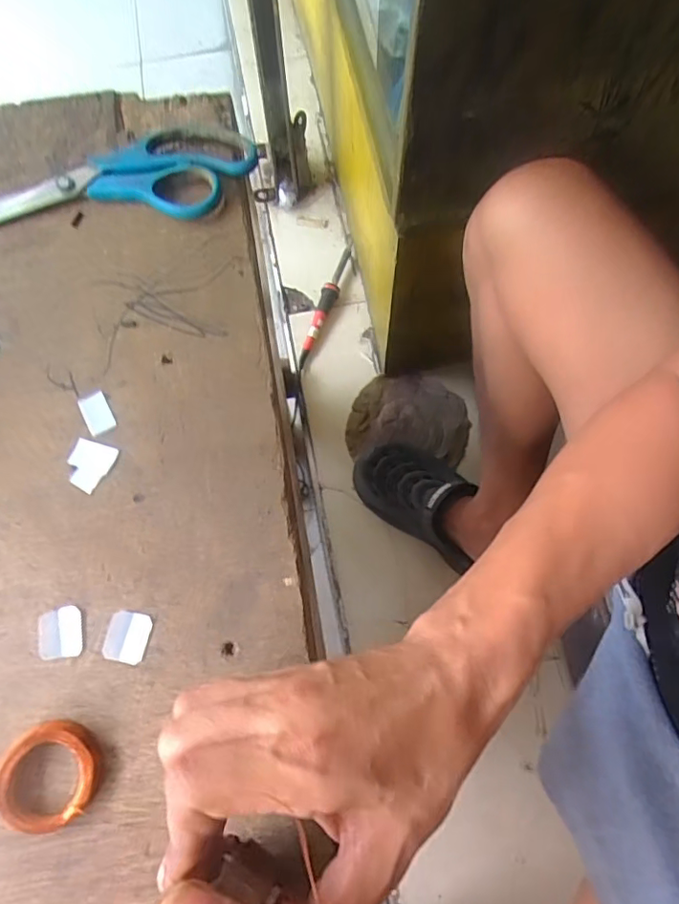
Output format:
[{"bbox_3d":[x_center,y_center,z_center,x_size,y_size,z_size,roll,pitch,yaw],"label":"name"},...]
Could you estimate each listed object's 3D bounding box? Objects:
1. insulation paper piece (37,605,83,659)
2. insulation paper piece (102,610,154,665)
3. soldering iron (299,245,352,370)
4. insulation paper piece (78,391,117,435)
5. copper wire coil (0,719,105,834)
[{"bbox_3d":[-0.145,0.093,0.280,0.022,0.004,0.025,-12,70,-4],"label":"insulation paper piece"},{"bbox_3d":[-0.110,0.095,0.279,0.022,0.004,0.024,11,71,5],"label":"insulation paper piece"},{"bbox_3d":[-0.022,-0.250,0.901,0.024,0.036,0.242,22,72,8],"label":"soldering iron"},{"bbox_3d":[-0.144,-0.024,0.321,0.016,0.004,0.026,-27,72,-9],"label":"insulation paper piece"},{"bbox_3d":[-0.137,0.152,0.255,0.046,0.012,0.044,0,70,1],"label":"copper wire coil"}]

